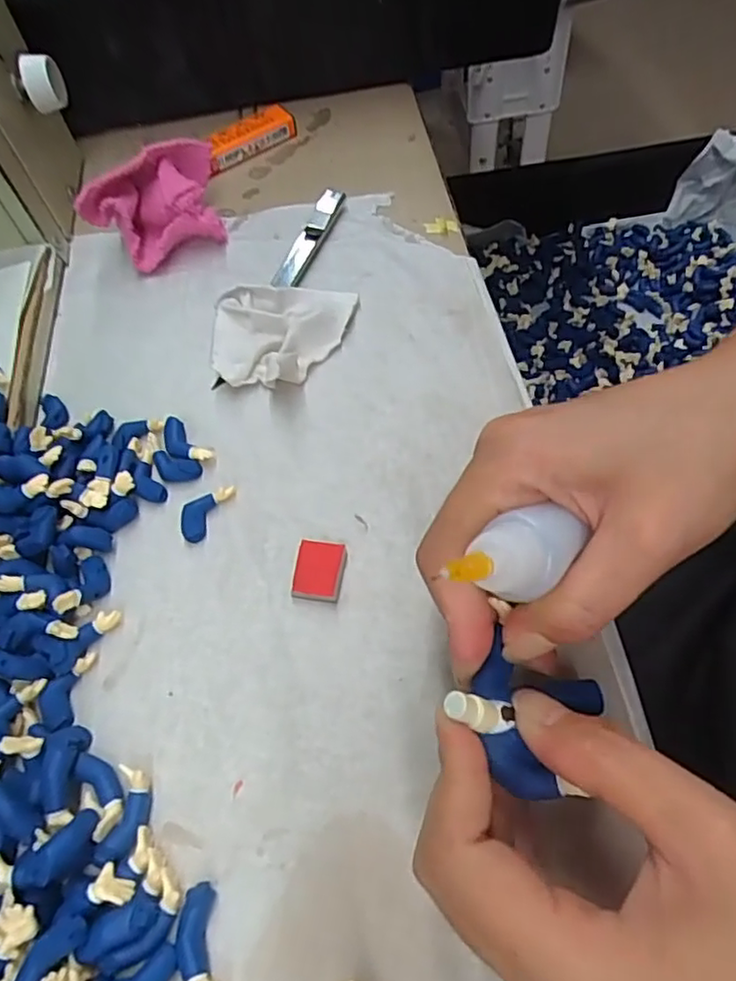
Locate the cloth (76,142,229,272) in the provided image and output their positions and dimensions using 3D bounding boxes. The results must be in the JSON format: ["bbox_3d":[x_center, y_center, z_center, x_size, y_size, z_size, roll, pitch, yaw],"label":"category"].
[{"bbox_3d":[-0.112,-0.152,0.337,0.073,0.043,0.043,-26,60,-10],"label":"cloth"}]

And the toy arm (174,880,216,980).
[{"bbox_3d":[-0.049,0.132,0.184,0.012,0.008,0.029,-16,59,-4],"label":"toy arm"}]

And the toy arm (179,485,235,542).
[{"bbox_3d":[-0.068,0.008,0.260,0.014,0.006,0.028,22,64,18],"label":"toy arm"}]

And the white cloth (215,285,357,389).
[{"bbox_3d":[-0.039,-0.076,0.300,0.066,0.020,0.051,-8,59,1],"label":"white cloth"}]

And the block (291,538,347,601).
[{"bbox_3d":[-0.019,0.031,0.241,0.018,0.006,0.023,5,60,9],"label":"block"}]

